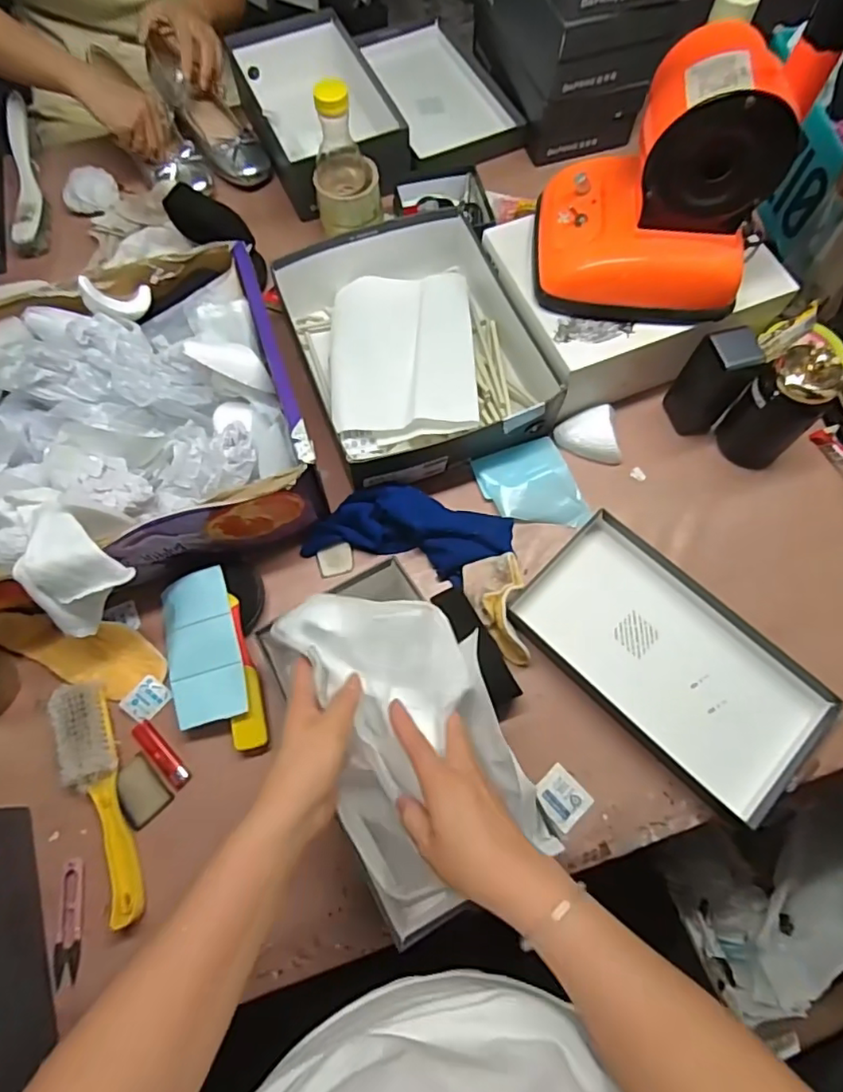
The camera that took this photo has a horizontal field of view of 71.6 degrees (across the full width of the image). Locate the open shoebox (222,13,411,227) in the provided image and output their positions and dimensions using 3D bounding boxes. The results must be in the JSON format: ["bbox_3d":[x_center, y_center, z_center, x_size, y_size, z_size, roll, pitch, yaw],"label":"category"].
[{"bbox_3d":[-0.149,-0.639,0.876,0.194,0.094,0.357,-22,71,-7],"label":"open shoebox"}]

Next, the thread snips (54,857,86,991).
[{"bbox_3d":[-0.330,0.351,0.547,0.021,0.007,0.101,-8,70,-2],"label":"thread snips"}]

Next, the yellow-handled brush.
[{"bbox_3d":[-0.314,0.245,0.567,0.045,0.028,0.228,-21,71,-7],"label":"yellow-handled brush"}]

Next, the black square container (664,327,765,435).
[{"bbox_3d":[0.331,-0.185,0.670,0.050,0.130,0.055,-17,70,-5],"label":"black square container"}]

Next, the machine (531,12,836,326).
[{"bbox_3d":[0.232,-0.362,0.577,0.205,0.201,0.171,1,70,1],"label":"machine"}]

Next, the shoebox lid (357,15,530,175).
[{"bbox_3d":[0.032,-0.719,0.917,0.188,0.030,0.365,-16,70,-5],"label":"shoebox lid"}]

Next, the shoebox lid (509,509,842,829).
[{"bbox_3d":[0.260,0.115,0.615,0.304,0.028,0.163,42,76,15],"label":"shoebox lid"}]

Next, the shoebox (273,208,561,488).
[{"bbox_3d":[-0.007,-0.255,0.725,0.282,0.091,0.346,-20,70,-6],"label":"shoebox"}]

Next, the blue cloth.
[{"bbox_3d":[-0.013,-0.016,0.665,0.227,0.039,0.096,12,70,5],"label":"blue cloth"}]

